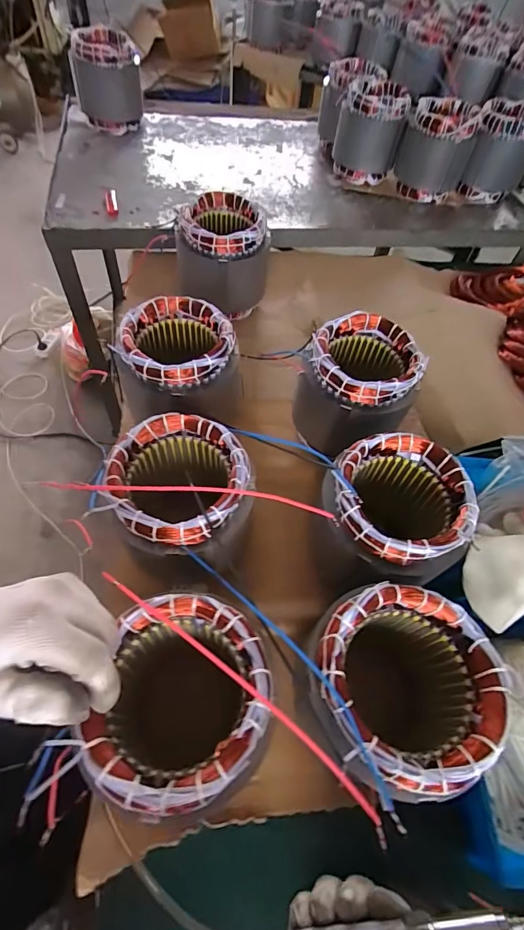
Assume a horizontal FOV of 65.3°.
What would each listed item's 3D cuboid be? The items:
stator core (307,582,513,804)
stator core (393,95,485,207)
[{"bbox_3d":[0.109,0.194,0.366,0.135,0.145,0.133,3,57,-4],"label":"stator core"},{"bbox_3d":[0.404,-0.735,0.965,0.159,0.162,0.135,20,58,7],"label":"stator core"}]

